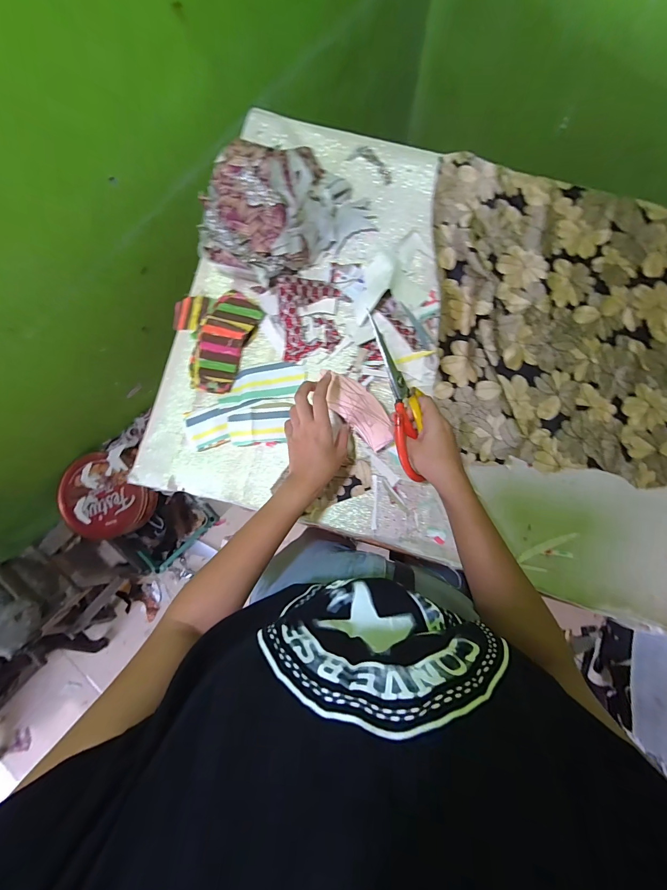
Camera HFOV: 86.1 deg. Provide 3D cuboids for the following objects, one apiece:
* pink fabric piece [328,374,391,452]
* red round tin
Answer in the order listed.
[{"bbox_3d":[0.037,-0.046,0.491,0.112,0.008,0.053,44,121,9],"label":"pink fabric piece"},{"bbox_3d":[-0.705,0.168,1.095,0.254,0.066,0.231,0,84,2],"label":"red round tin"}]

